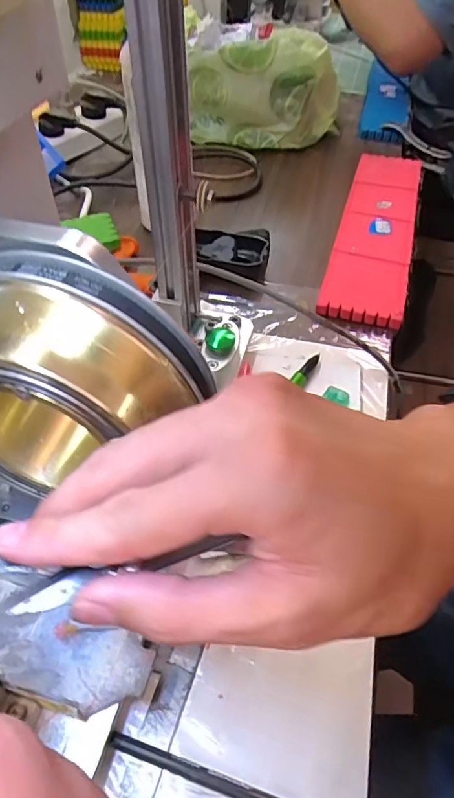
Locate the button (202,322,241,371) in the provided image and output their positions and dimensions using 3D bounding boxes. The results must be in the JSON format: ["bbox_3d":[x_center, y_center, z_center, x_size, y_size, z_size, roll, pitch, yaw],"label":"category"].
[{"bbox_3d":[-0.005,-0.044,0.387,0.025,0.013,0.054,11,49,7],"label":"button"}]

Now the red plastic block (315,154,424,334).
[{"bbox_3d":[0.175,-0.202,0.582,0.081,0.025,0.338,14,50,10],"label":"red plastic block"}]

